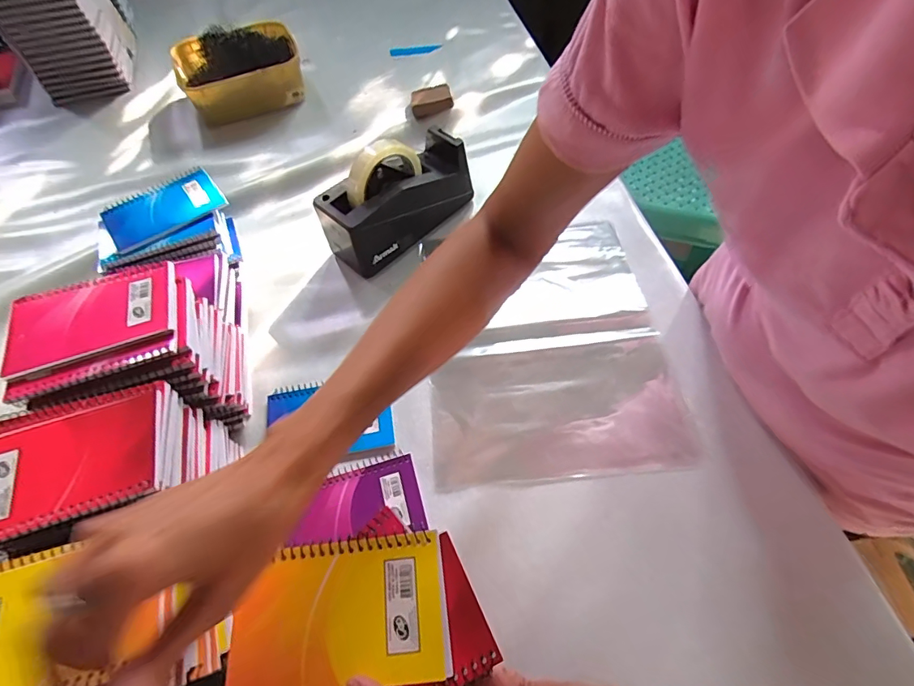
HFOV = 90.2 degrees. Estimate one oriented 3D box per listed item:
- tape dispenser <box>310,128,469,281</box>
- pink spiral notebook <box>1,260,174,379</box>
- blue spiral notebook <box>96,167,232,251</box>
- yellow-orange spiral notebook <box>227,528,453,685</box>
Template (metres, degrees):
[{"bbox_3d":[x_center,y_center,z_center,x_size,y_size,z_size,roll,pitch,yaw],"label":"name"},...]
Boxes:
[{"bbox_3d":[-0.074,-0.189,0.571,0.195,0.122,0.085,-40,64,-19],"label":"tape dispenser"},{"bbox_3d":[-0.311,-0.023,0.387,0.131,0.008,0.080,-17,58,-8],"label":"pink spiral notebook"},{"bbox_3d":[-0.356,-0.165,0.553,0.129,0.009,0.087,-36,63,-17],"label":"blue spiral notebook"},{"bbox_3d":[-0.073,0.166,0.281,0.129,0.013,0.079,-7,57,-2],"label":"yellow-orange spiral notebook"}]

